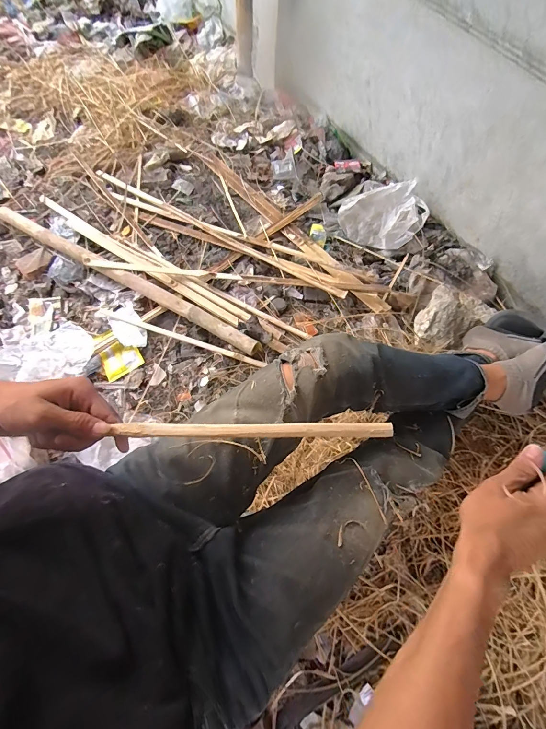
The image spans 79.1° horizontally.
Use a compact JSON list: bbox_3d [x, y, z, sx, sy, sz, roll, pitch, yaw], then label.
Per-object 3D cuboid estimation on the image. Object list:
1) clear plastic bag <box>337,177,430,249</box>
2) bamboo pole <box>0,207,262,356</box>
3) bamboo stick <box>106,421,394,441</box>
[{"bbox_3d":[0.339,-0.455,1.035,0.250,0.030,0.181,-4,104,26],"label":"clear plastic bag"},{"bbox_3d":[-0.435,-0.250,0.951,0.903,0.052,0.049,28,68,9],"label":"bamboo pole"},{"bbox_3d":[-0.024,0.069,0.345,0.281,0.007,0.019,-2,67,5],"label":"bamboo stick"}]

